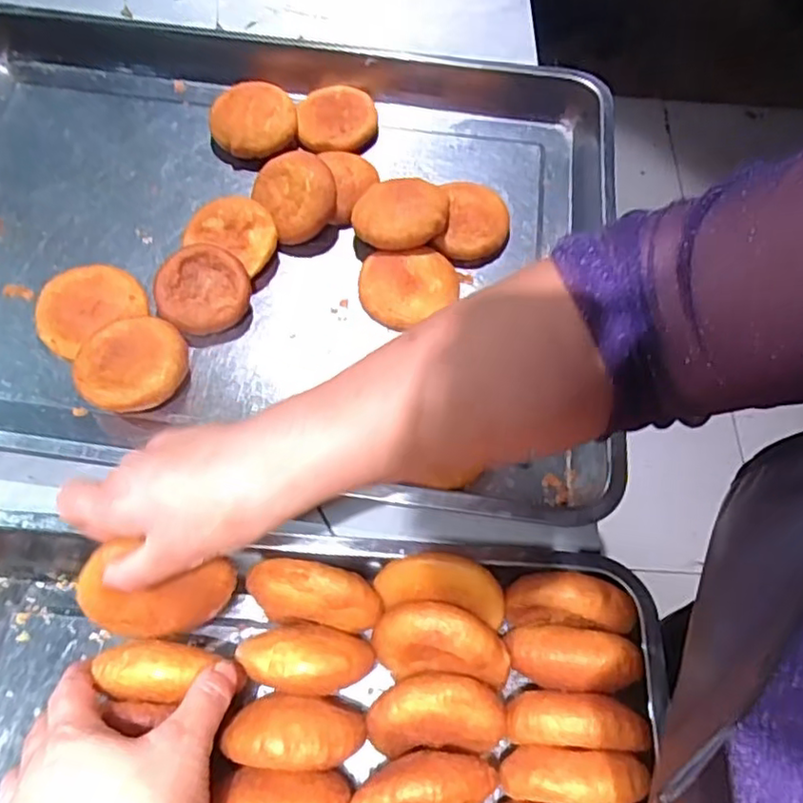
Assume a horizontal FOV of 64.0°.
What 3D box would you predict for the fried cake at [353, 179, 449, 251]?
[{"bbox_3d":[-0.002,-0.173,0.597,0.087,0.051,0.081,8,61,1],"label":"fried cake"}]

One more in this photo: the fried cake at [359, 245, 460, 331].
[{"bbox_3d":[0.007,-0.106,0.583,0.088,0.031,0.070,-1,62,-4],"label":"fried cake"}]

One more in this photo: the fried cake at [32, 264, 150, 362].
[{"bbox_3d":[-0.262,-0.077,0.551,0.085,0.029,0.082,7,61,0],"label":"fried cake"}]

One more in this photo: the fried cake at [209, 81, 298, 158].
[{"bbox_3d":[-0.151,-0.284,0.658,0.082,0.041,0.081,2,61,-3],"label":"fried cake"}]

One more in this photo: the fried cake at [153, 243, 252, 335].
[{"bbox_3d":[-0.173,-0.099,0.556,0.076,0.015,0.079,0,77,-1],"label":"fried cake"}]

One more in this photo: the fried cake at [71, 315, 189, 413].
[{"bbox_3d":[-0.218,-0.030,0.525,0.085,0.034,0.083,2,61,-3],"label":"fried cake"}]

